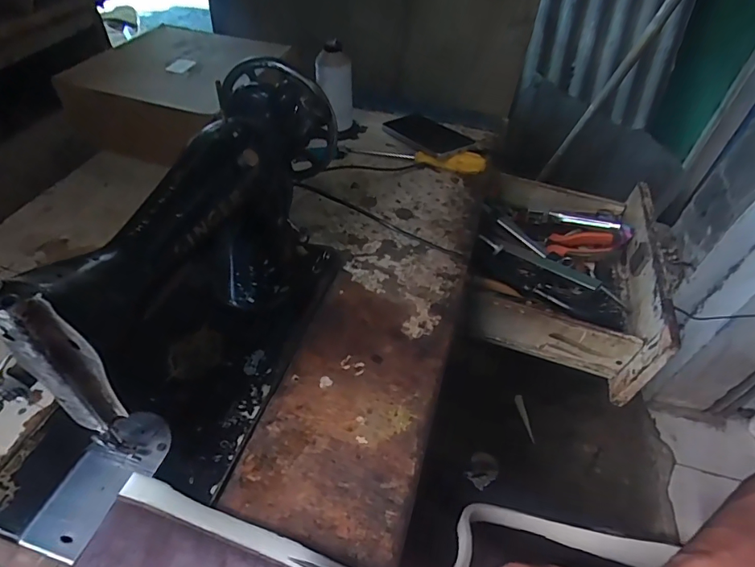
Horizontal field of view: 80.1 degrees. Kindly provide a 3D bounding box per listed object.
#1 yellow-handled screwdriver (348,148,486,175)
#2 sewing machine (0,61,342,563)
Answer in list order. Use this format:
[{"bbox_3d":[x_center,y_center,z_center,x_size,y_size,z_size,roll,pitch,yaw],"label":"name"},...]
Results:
[{"bbox_3d":[0.062,-0.201,0.696,0.211,0.026,0.036,9,46,2],"label":"yellow-handled screwdriver"},{"bbox_3d":[-0.163,-0.007,0.395,0.168,0.190,0.409,16,48,12],"label":"sewing machine"}]

